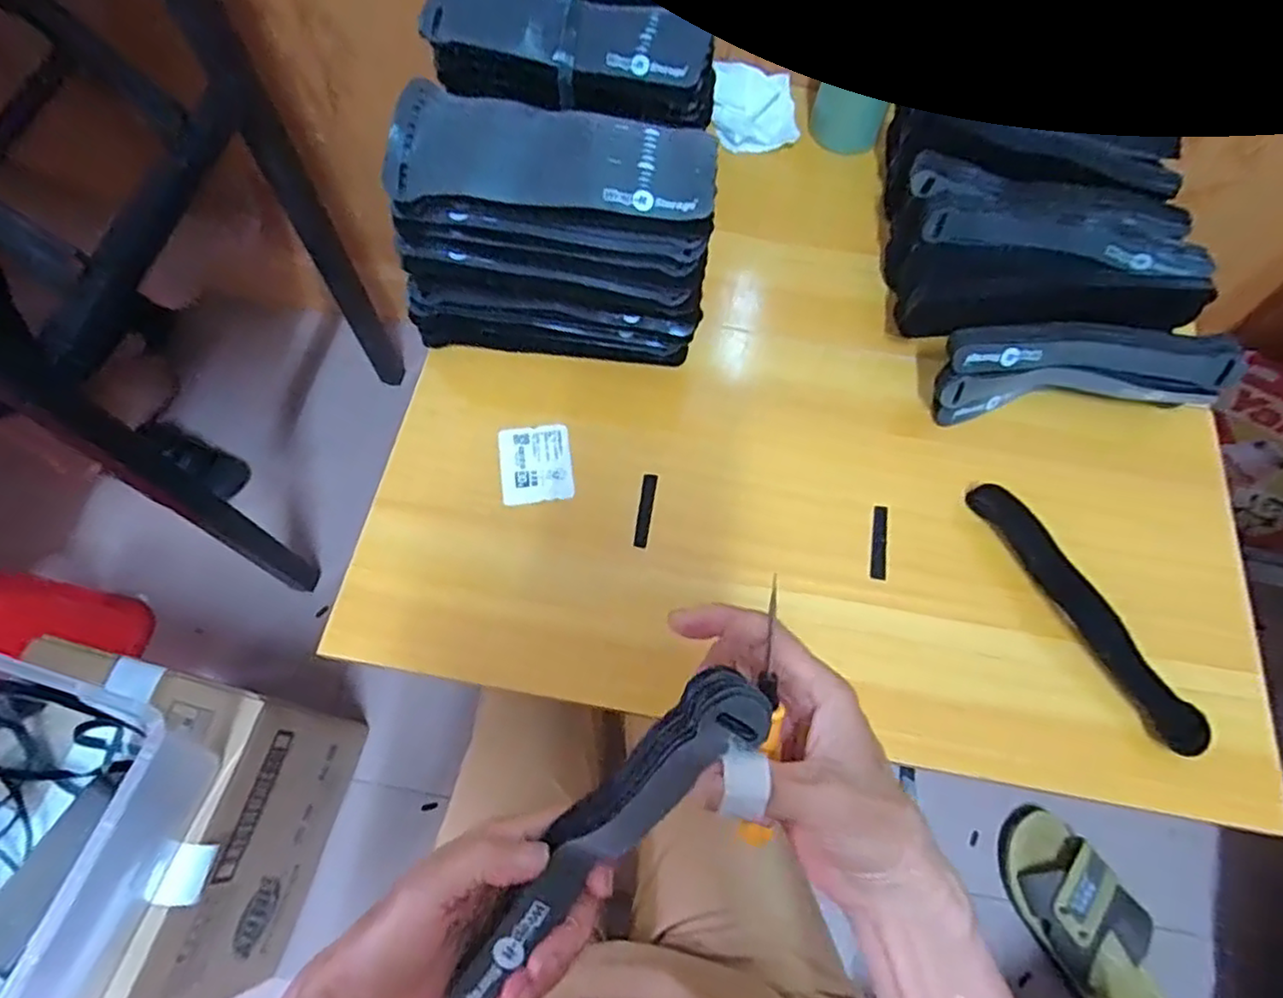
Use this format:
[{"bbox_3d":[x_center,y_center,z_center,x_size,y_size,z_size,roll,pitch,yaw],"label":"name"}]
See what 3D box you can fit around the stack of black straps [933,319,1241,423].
[{"bbox_3d":[0.308,-0.088,0.480,0.194,0.072,0.045,-1,67,-3],"label":"stack of black straps"}]

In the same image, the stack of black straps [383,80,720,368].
[{"bbox_3d":[-0.056,-0.180,0.467,0.202,0.131,0.110,5,67,0],"label":"stack of black straps"}]

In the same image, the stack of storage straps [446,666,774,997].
[{"bbox_3d":[-0.019,0.143,0.275,0.032,0.017,0.190,41,102,14],"label":"stack of storage straps"}]

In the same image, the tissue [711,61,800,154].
[{"bbox_3d":[0.104,-0.359,0.616,0.076,0.018,0.092,1,67,-2],"label":"tissue"}]

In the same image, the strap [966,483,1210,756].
[{"bbox_3d":[0.286,0.070,0.439,0.023,0.021,0.194,-26,71,-12],"label":"strap"}]

